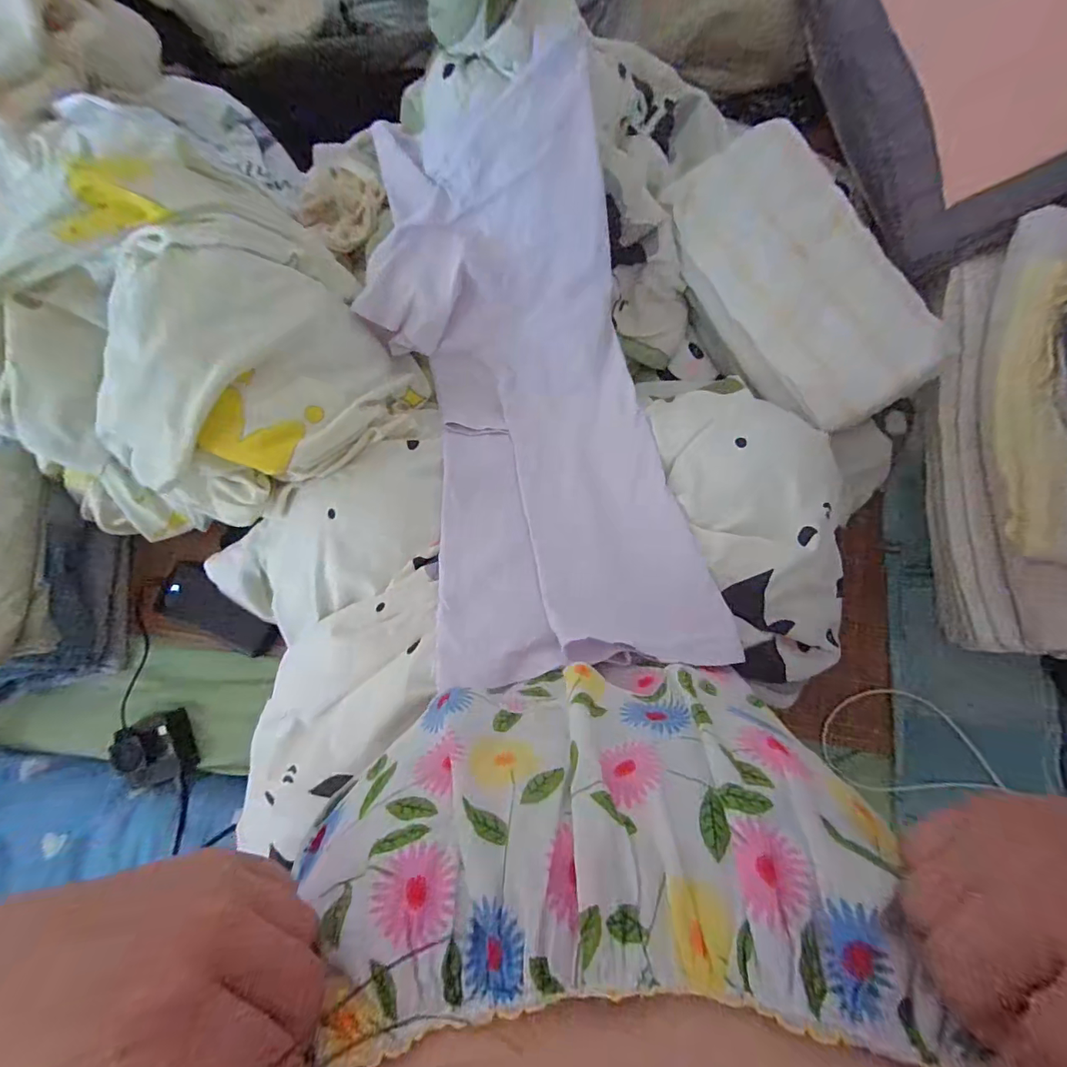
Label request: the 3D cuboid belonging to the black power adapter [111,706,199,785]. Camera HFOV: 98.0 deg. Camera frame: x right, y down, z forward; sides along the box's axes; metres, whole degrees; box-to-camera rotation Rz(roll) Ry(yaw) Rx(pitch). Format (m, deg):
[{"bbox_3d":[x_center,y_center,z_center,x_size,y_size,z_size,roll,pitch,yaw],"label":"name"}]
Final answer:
[{"bbox_3d":[-0.474,0.272,0.585,0.081,0.023,0.082,-22,94,-26],"label":"black power adapter"}]

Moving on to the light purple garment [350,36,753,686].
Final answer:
[{"bbox_3d":[-0.015,-0.142,0.438,0.236,0.140,0.510,-13,83,0],"label":"light purple garment"}]

